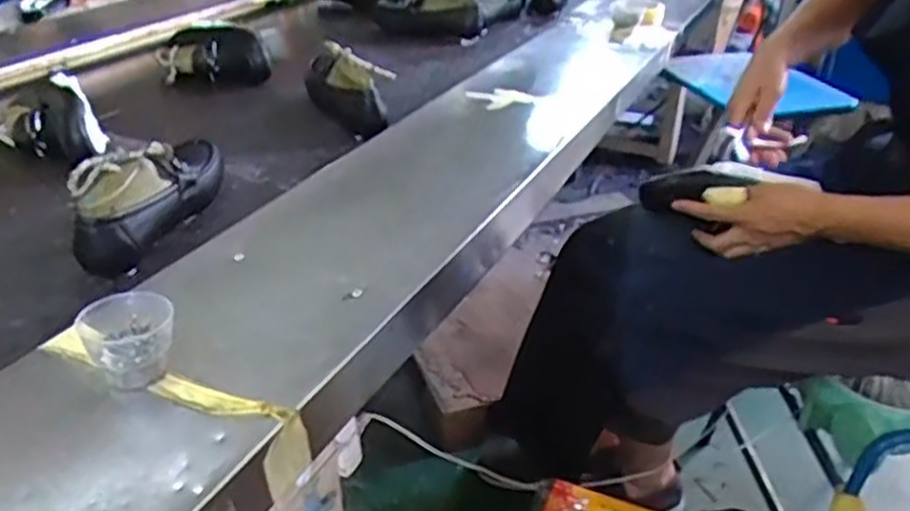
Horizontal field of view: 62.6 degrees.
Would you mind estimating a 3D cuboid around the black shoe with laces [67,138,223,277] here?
[{"bbox_3d":[-0.323,-0.071,0.795,0.068,0.103,0.212,8,31,12],"label":"black shoe with laces"}]

